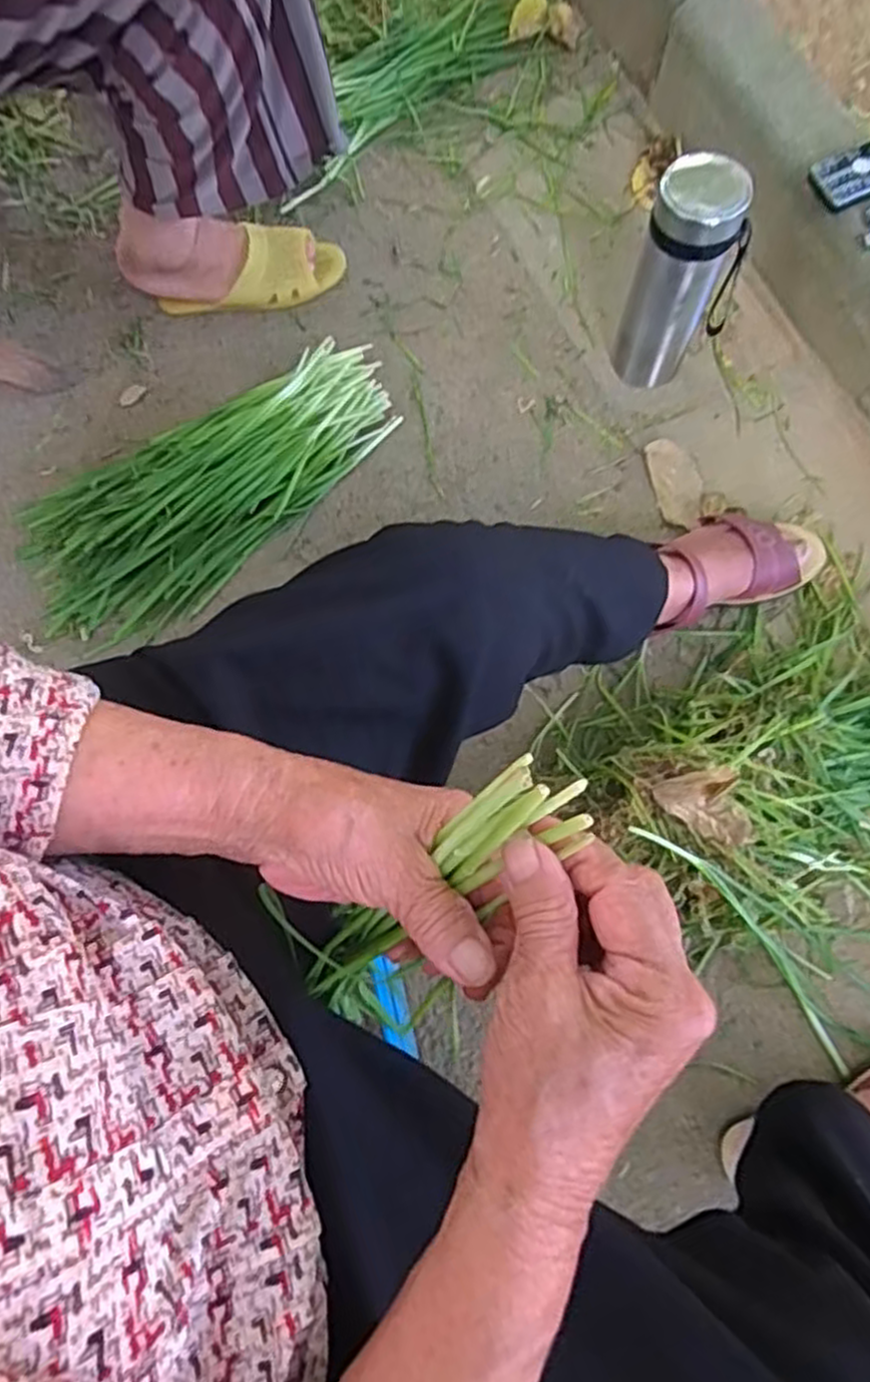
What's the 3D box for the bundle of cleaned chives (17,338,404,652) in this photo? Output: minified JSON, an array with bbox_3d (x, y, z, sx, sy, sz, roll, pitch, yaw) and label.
[{"bbox_3d":[-0.256,-0.242,0.875,0.463,0.064,0.197,-30,76,-7],"label":"bundle of cleaned chives"}]

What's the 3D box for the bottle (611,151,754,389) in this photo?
[{"bbox_3d":[0.270,-0.442,0.824,0.108,0.230,0.096,22,77,7],"label":"bottle"}]

